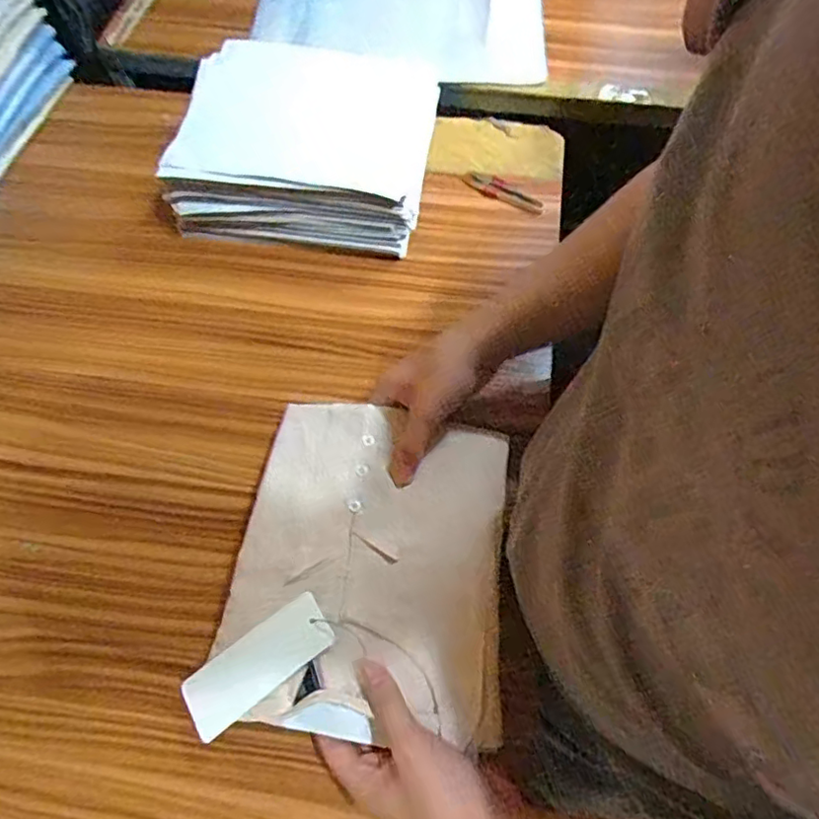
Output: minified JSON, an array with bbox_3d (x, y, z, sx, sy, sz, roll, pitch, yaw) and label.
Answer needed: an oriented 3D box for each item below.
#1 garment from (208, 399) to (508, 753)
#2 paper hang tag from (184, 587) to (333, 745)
[{"bbox_3d":[-0.031,0.110,0.475,0.205,0.028,0.241,7,64,3],"label":"garment"},{"bbox_3d":[-0.113,0.189,0.447,0.117,0.004,0.046,-37,65,-6],"label":"paper hang tag"}]

